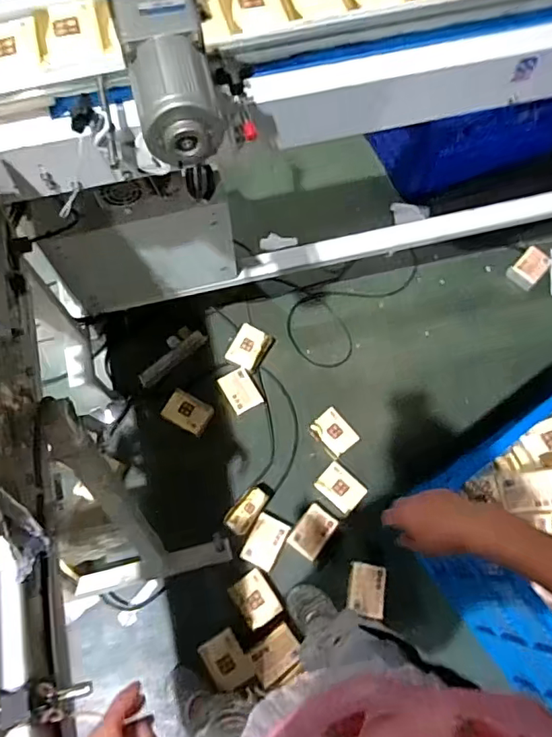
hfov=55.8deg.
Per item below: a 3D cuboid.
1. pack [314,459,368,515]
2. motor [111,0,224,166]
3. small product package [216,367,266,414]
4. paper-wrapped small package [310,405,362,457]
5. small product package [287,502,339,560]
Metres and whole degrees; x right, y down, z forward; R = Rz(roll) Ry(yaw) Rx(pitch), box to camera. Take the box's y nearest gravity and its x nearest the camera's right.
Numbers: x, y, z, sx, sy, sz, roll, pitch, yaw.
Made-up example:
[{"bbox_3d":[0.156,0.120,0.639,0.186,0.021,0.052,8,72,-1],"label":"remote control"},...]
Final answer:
[{"bbox_3d":[0.178,0.323,1.420,0.098,0.032,0.124,-42,75,-16],"label":"pack"},{"bbox_3d":[-0.124,-0.347,0.571,0.089,0.075,0.244,-12,69,-7],"label":"motor"},{"bbox_3d":[-0.098,0.064,1.506,0.095,0.034,0.122,-27,79,-16],"label":"small product package"},{"bbox_3d":[0.168,0.183,1.481,0.103,0.036,0.121,-40,75,-16],"label":"paper-wrapped small package"},{"bbox_3d":[0.099,0.431,1.378,0.087,0.025,0.124,35,71,11],"label":"small product package"}]

